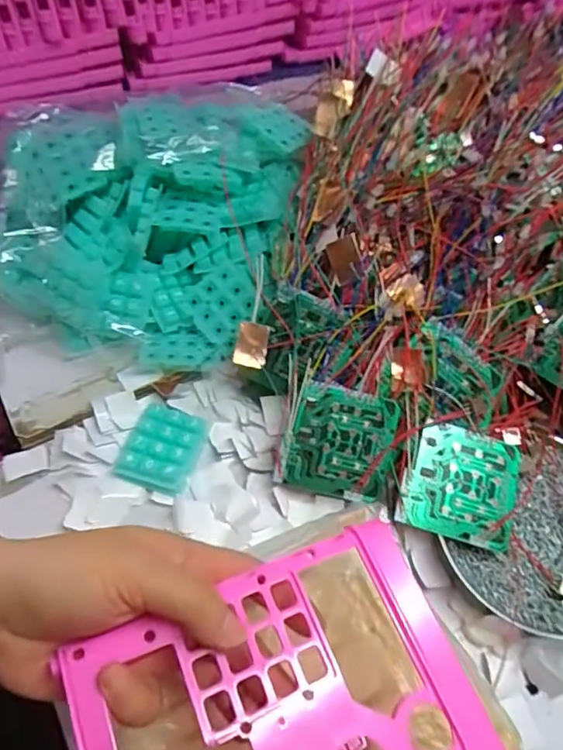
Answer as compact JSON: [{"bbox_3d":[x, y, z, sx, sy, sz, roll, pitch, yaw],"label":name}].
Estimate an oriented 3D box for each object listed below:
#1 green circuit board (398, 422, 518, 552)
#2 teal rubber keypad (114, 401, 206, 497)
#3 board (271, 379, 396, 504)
[{"bbox_3d":[0.119,0.071,0.355,0.073,0.004,0.070,16,71,2],"label":"green circuit board"},{"bbox_3d":[-0.083,0.050,0.376,0.048,0.017,0.059,15,57,5],"label":"teal rubber keypad"},{"bbox_3d":[0.038,0.046,0.367,0.072,0.004,0.071,12,85,1],"label":"board"}]

